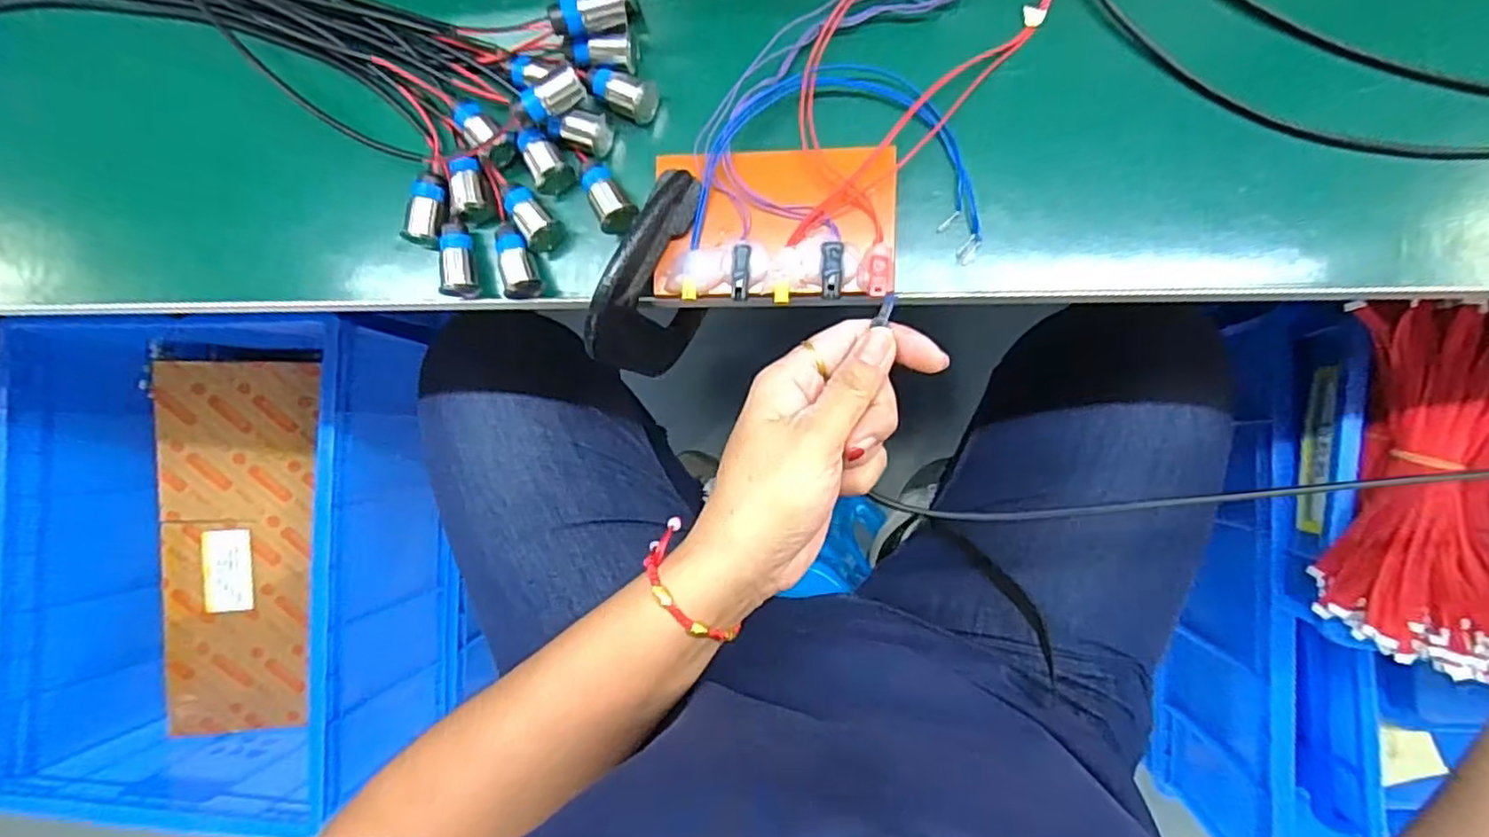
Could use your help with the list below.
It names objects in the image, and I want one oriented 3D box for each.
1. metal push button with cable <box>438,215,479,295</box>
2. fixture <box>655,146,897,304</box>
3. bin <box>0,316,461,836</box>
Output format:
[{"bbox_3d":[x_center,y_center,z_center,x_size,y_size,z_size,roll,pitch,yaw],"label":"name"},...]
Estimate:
[{"bbox_3d":[-0.149,-0.084,0.353,0.014,0.012,0.040,-7,88,8],"label":"metal push button with cable"},{"bbox_3d":[0.015,-0.093,0.333,0.114,0.017,0.072,-1,89,8],"label":"fixture"},{"bbox_3d":[-0.597,0.148,0.793,0.413,0.175,0.516,2,89,8],"label":"bin"}]

